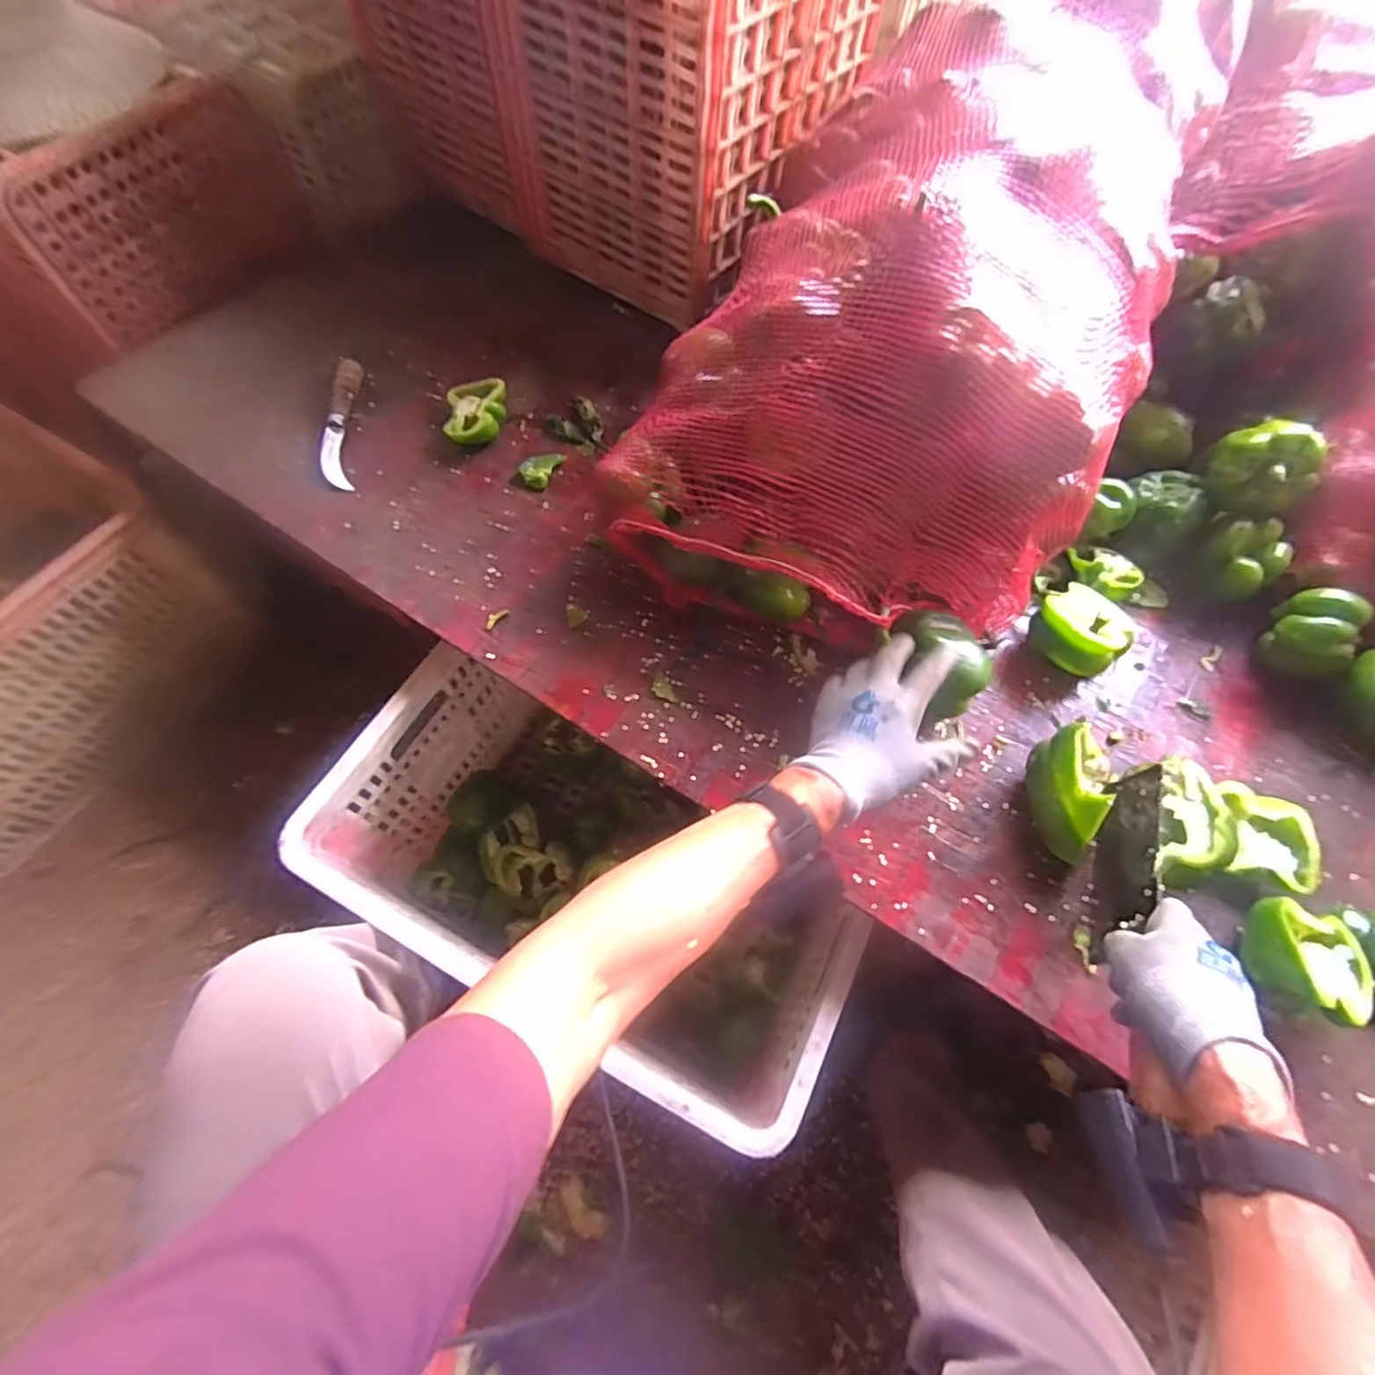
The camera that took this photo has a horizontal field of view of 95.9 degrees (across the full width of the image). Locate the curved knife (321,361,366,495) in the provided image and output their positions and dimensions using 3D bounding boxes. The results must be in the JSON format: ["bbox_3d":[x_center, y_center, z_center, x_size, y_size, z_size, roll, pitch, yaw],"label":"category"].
[{"bbox_3d":[-0.392,-0.305,0.702,0.035,0.015,0.211,-8,64,-7],"label":"curved knife"}]

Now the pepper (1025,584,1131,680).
[{"bbox_3d":[0.374,-0.053,0.592,0.070,0.058,0.077,1,64,-2],"label":"pepper"}]

